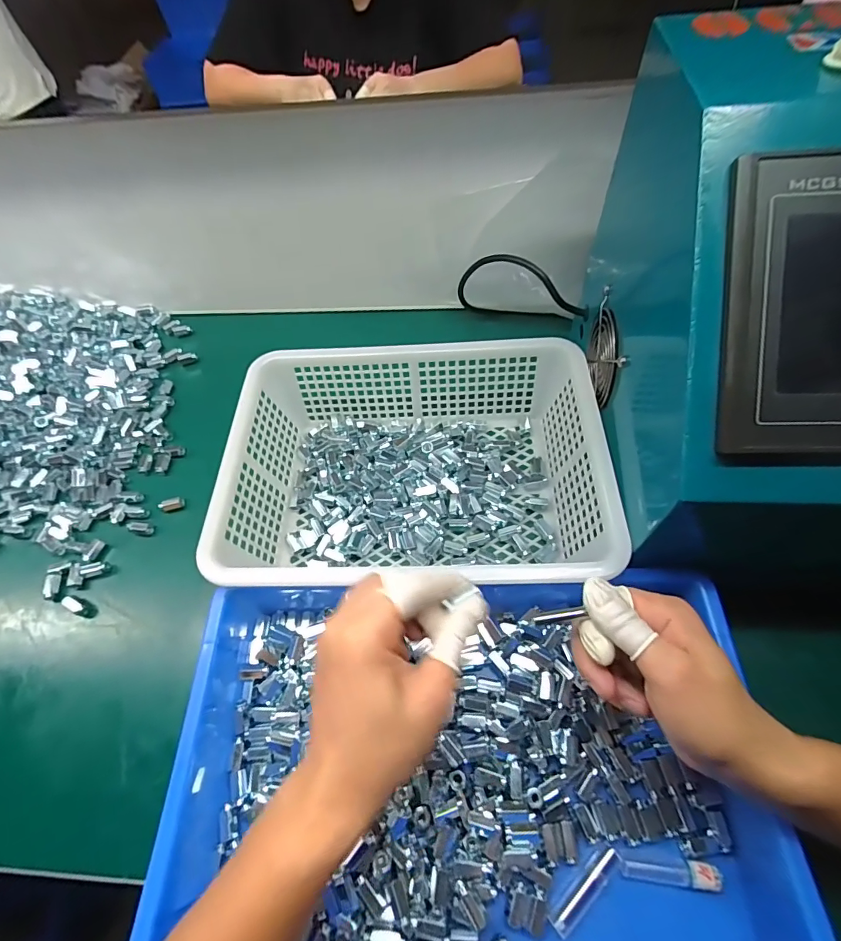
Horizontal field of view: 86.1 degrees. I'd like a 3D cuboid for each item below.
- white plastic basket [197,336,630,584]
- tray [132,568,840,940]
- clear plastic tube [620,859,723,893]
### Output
[{"bbox_3d":[-0.004,-0.002,0.414,0.315,0.088,0.229,1,60,5],"label":"white plastic basket"},{"bbox_3d":[0.028,0.207,0.295,0.369,0.067,0.263,-1,59,3],"label":"tray"},{"bbox_3d":[0.156,0.251,0.283,0.057,0.012,0.014,5,60,7],"label":"clear plastic tube"}]

